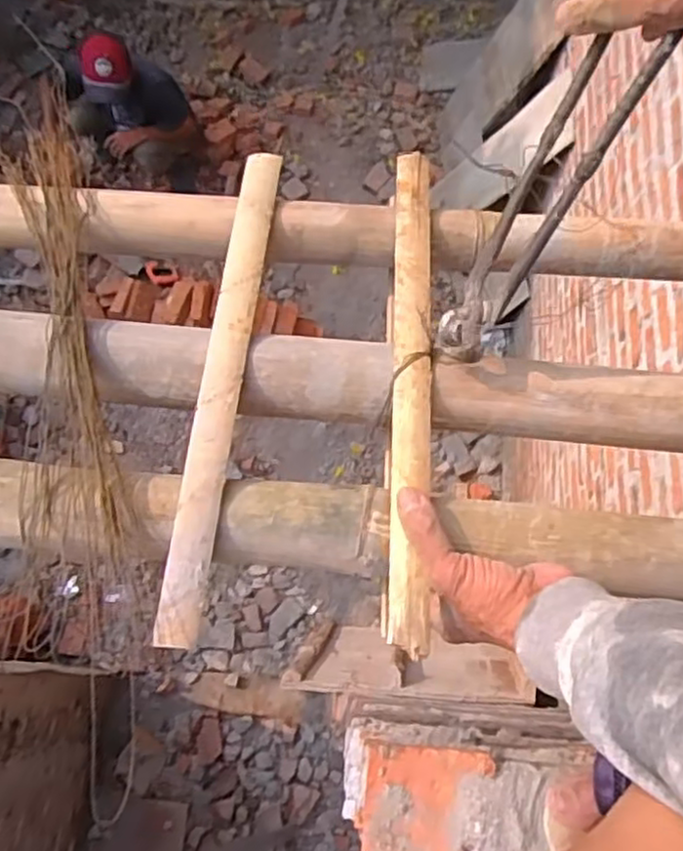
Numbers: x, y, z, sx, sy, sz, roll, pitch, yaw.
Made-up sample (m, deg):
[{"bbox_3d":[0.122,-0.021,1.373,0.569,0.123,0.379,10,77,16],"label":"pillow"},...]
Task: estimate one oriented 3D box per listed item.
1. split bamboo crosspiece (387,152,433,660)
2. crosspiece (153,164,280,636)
[{"bbox_3d":[0.054,-0.040,0.524,0.029,0.015,0.395,3,70,0],"label":"split bamboo crosspiece"},{"bbox_3d":[-0.086,-0.044,0.519,0.029,0.021,0.394,6,71,1],"label":"crosspiece"}]

